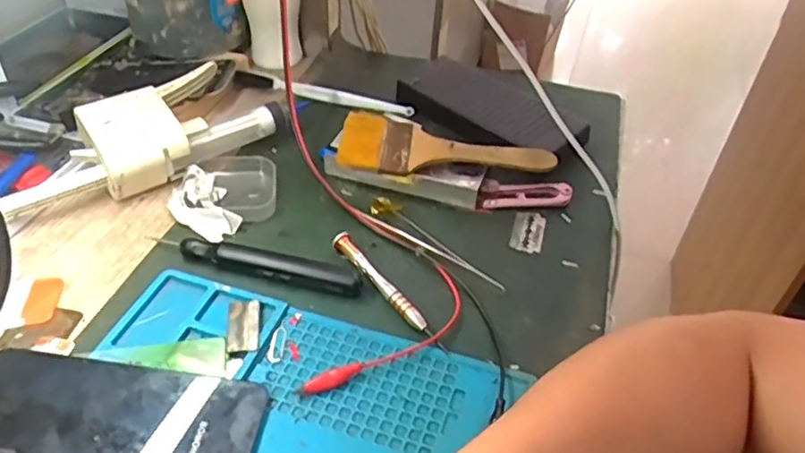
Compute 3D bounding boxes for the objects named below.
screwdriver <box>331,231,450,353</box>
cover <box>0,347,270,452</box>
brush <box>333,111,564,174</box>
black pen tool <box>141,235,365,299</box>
[{"bbox_3d":[-0.009,0.040,0.407,0.010,0.012,0.113,-26,50,-30],"label":"screwdriver"},{"bbox_3d":[-0.154,0.103,0.330,0.154,0.007,0.072,8,41,4],"label":"cover"},{"bbox_3d":[0.034,-0.058,0.483,0.160,0.013,0.063,8,43,4],"label":"brush"},{"bbox_3d":[-0.096,0.023,0.418,0.141,0.012,0.022,15,42,12],"label":"black pen tool"}]

